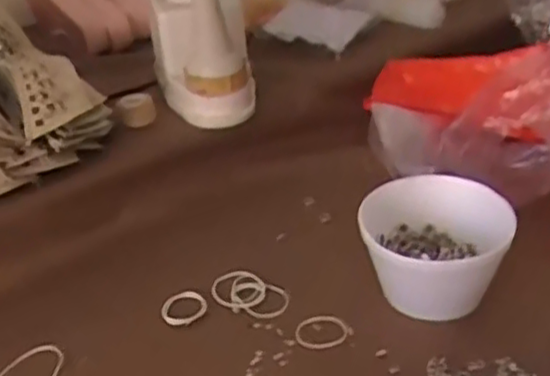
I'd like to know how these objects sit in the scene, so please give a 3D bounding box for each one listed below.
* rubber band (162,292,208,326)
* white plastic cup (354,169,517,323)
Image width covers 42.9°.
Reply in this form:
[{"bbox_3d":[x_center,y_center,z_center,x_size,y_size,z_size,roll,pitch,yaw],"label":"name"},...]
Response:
[{"bbox_3d":[-0.084,0.112,0.653,0.043,0.007,0.042,-4,32,2],"label":"rubber band"},{"bbox_3d":[0.139,0.059,0.632,0.127,0.096,0.124,-4,32,2],"label":"white plastic cup"}]

